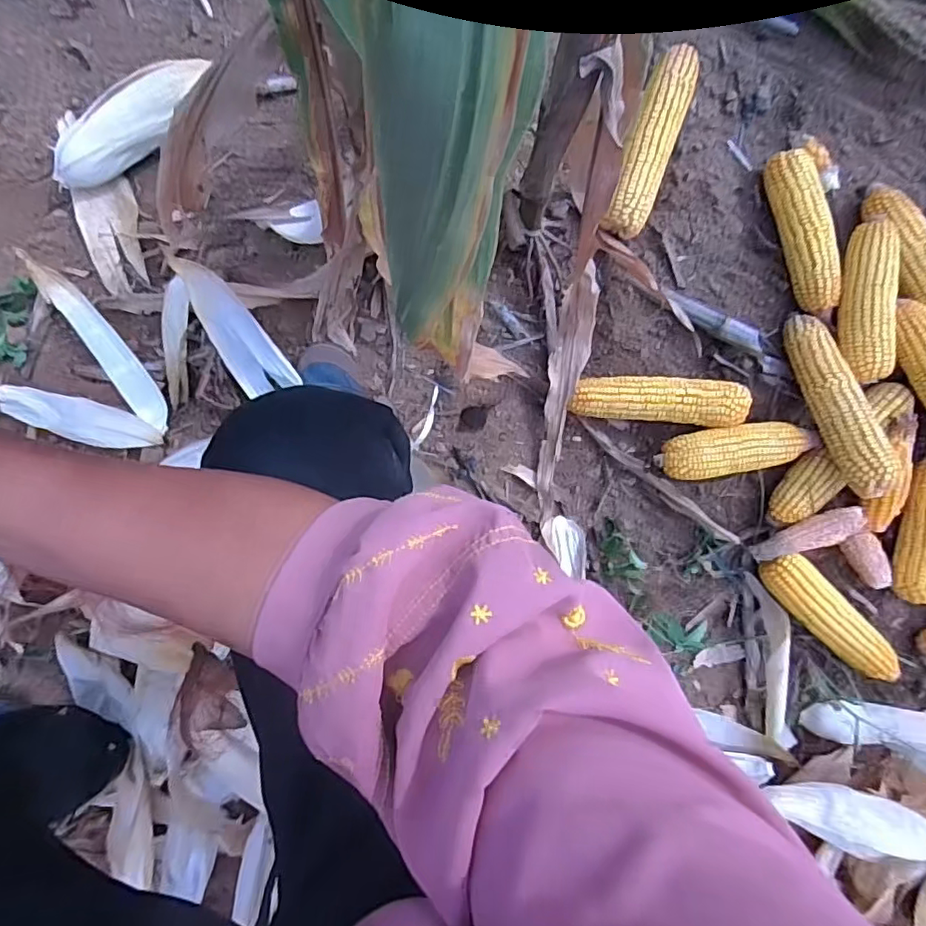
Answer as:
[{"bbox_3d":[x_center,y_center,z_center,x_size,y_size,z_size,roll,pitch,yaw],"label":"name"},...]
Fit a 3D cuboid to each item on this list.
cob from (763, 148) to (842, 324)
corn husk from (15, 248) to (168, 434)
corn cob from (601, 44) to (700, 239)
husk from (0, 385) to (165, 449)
[{"bbox_3d":[0.409,-0.275,0.699,0.057,0.058,0.207,-11,88,-3],"label":"cob"},{"bbox_3d":[-0.438,-0.144,0.695,0.043,0.045,0.241,-35,89,-3],"label":"corn husk"},{"bbox_3d":[0.220,-0.375,0.684,0.053,0.061,0.212,19,85,-2],"label":"corn cob"},{"bbox_3d":[-0.470,-0.053,0.706,0.189,0.024,0.051,14,90,0],"label":"husk"}]

